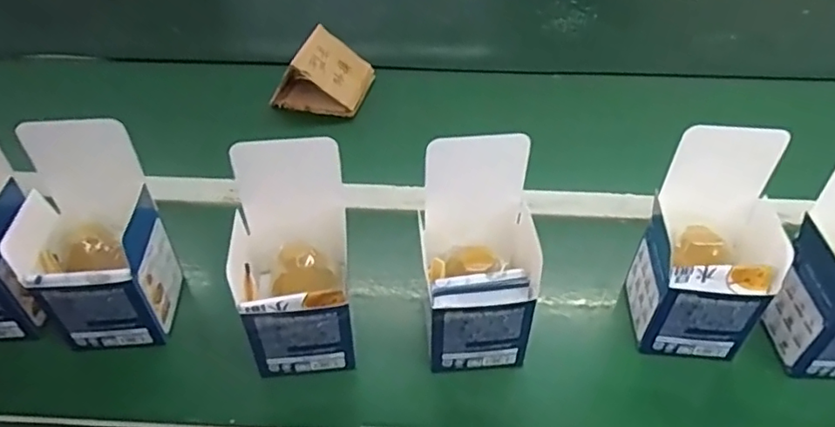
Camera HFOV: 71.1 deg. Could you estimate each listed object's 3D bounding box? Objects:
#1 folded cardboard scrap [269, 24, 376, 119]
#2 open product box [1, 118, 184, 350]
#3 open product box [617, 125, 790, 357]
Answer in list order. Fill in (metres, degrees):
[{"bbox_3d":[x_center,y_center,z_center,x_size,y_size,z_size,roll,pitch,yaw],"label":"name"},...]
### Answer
[{"bbox_3d":[-0.126,-0.194,0.792,0.112,0.075,0.104,13,46,14],"label":"folded cardboard scrap"},{"bbox_3d":[-0.268,0.028,0.489,0.091,0.188,0.097,-7,44,-5],"label":"open product box"},{"bbox_3d":[0.238,0.031,0.479,0.096,0.172,0.090,3,44,5],"label":"open product box"}]

